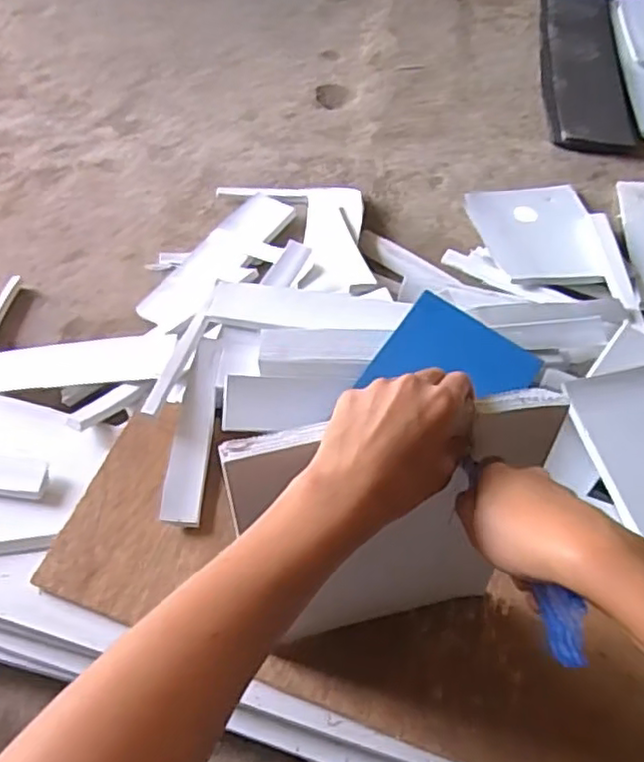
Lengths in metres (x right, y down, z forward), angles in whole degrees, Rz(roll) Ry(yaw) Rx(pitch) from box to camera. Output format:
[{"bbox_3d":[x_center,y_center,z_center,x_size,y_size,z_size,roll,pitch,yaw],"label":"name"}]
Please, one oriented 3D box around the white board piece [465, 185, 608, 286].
[{"bbox_3d":[0.324,-0.218,0.982,0.171,0.009,0.228,-7,46,-5],"label":"white board piece"}]

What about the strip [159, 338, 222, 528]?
[{"bbox_3d":[-0.132,0.048,0.701,0.039,0.011,0.206,13,63,-15],"label":"strip"}]

